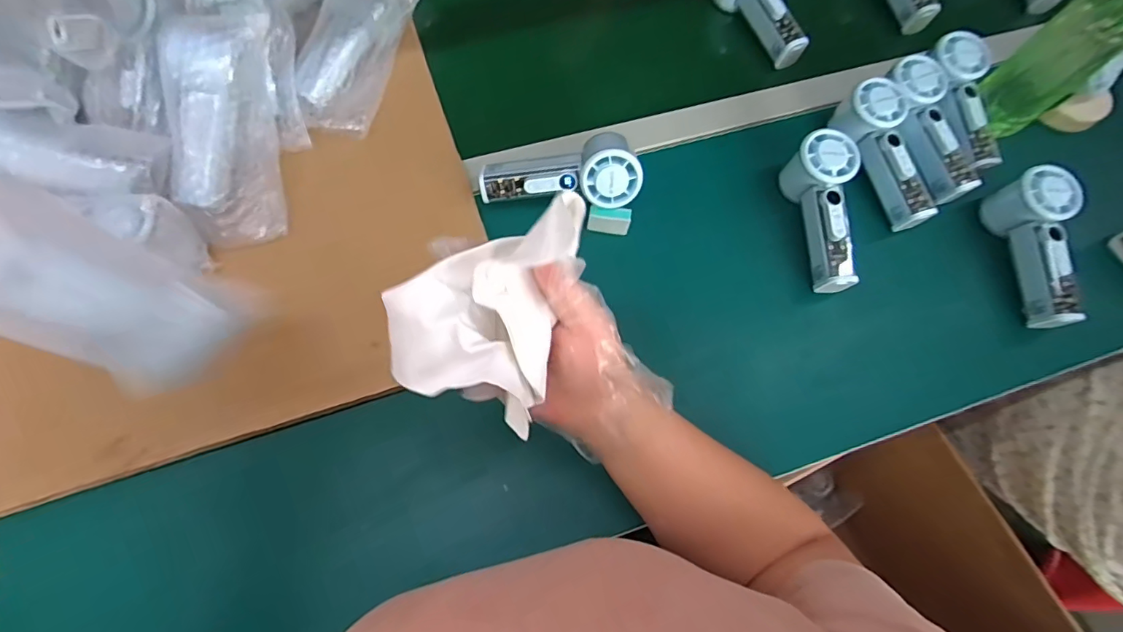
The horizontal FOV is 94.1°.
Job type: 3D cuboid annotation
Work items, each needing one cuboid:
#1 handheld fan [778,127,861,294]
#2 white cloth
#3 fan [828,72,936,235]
[{"bbox_3d":[0.262,-0.102,0.525,0.052,0.066,0.158,-2,83,-3],"label":"handheld fan"},{"bbox_3d":[-0.044,-0.012,0.286,0.086,0.060,0.116,15,69,4],"label":"white cloth"},{"bbox_3d":[0.340,-0.167,0.549,0.051,0.061,0.155,-18,87,-9],"label":"fan"}]

